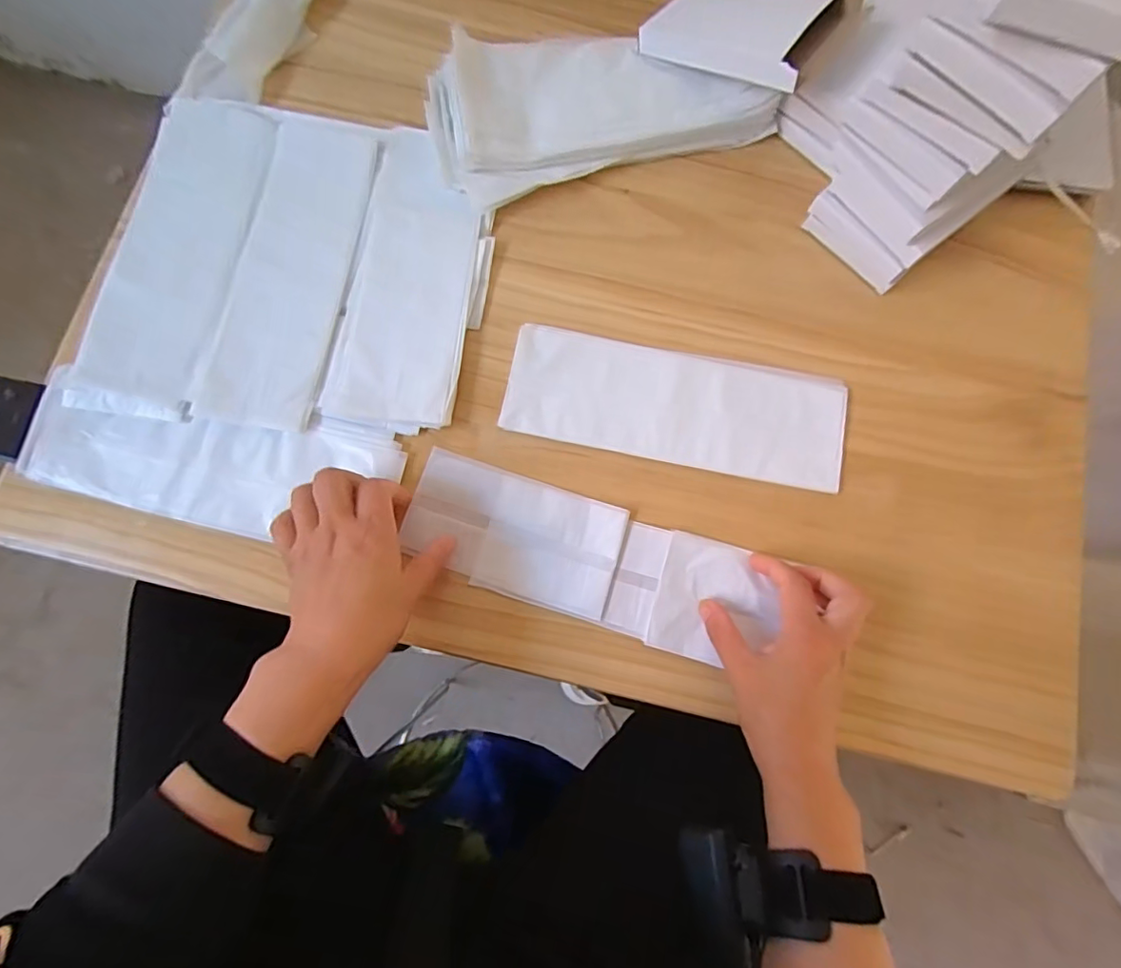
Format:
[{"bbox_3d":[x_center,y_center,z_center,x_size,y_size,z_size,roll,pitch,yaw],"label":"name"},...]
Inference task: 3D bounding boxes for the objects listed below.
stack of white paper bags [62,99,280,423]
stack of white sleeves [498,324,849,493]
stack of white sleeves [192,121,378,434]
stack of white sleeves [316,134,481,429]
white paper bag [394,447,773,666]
[{"bbox_3d":[-0.293,-0.178,0.413,0.094,0.006,0.260,9,78,0],"label":"stack of white paper bags"},{"bbox_3d":[0.087,-0.059,0.404,0.250,0.007,0.085,11,78,1],"label":"stack of white sleeves"},{"bbox_3d":[-0.206,-0.164,0.415,0.082,0.006,0.248,9,78,0],"label":"stack of white sleeves"},{"bbox_3d":[-0.113,-0.162,0.415,0.093,0.012,0.243,9,78,0],"label":"stack of white sleeves"},{"bbox_3d":[0.020,0.054,0.384,0.261,0.008,0.083,19,78,3],"label":"white paper bag"}]

